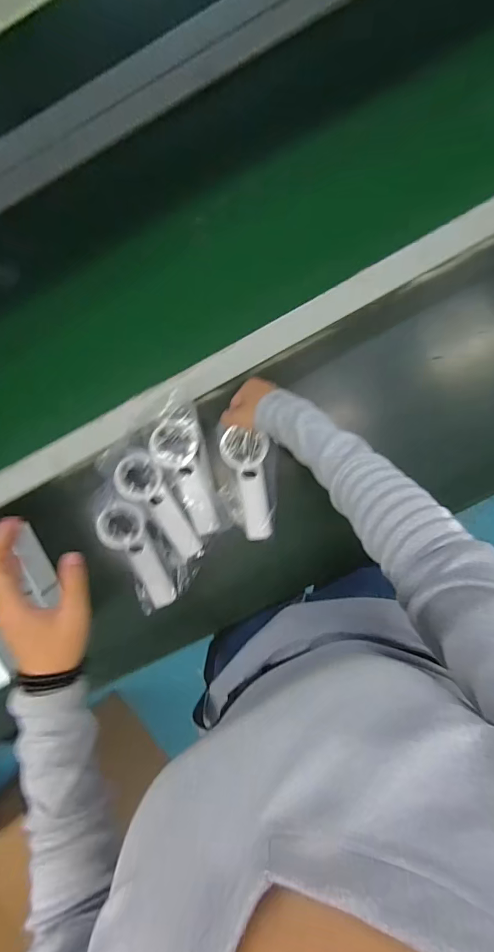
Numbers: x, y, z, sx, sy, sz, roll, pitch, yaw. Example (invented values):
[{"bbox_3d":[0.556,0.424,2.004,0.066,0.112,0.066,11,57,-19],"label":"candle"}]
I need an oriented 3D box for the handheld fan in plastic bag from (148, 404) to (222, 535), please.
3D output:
[{"bbox_3d":[-0.076,-0.006,0.560,0.065,0.051,0.170,-14,110,4],"label":"handheld fan in plastic bag"}]

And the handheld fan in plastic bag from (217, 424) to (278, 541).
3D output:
[{"bbox_3d":[-0.001,0.014,0.556,0.081,0.067,0.137,5,93,4],"label":"handheld fan in plastic bag"}]

